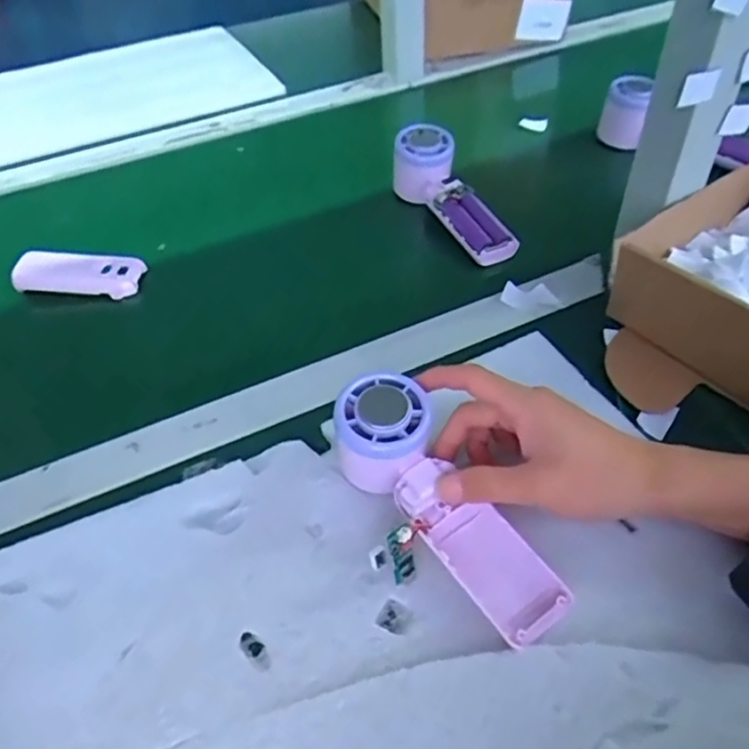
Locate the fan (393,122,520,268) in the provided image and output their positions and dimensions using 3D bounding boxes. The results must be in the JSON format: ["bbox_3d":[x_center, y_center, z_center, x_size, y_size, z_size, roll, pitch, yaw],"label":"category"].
[{"bbox_3d":[0.070,-0.160,0.589,0.050,0.047,0.168,-22,63,-18],"label":"fan"}]

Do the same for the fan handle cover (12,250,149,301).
[{"bbox_3d":[-0.256,-0.090,0.554,0.104,0.026,0.037,2,47,4],"label":"fan handle cover"}]

